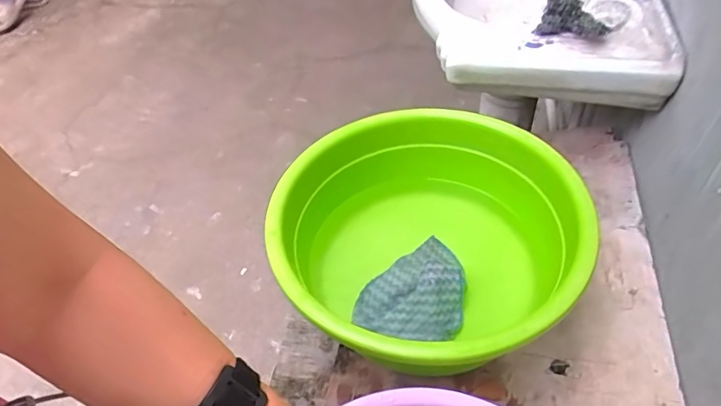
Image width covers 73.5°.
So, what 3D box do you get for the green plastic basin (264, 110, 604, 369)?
[{"bbox_3d":[0.088,0.063,0.693,0.402,0.214,0.408,-2,46,2],"label":"green plastic basin"}]

